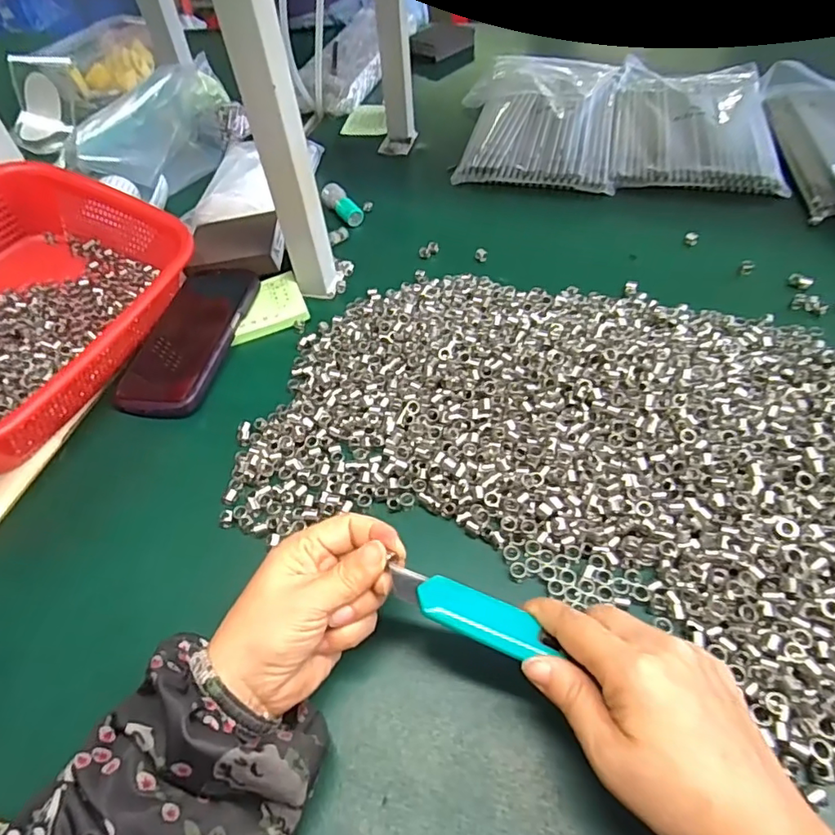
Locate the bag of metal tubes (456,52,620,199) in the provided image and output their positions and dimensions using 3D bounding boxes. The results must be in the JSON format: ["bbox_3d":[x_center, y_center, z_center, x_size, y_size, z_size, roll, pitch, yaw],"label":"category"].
[{"bbox_3d":[0.157,-0.400,0.723,0.200,0.035,0.331,8,52,12],"label":"bag of metal tubes"}]

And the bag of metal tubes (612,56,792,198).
[{"bbox_3d":[0.351,-0.392,0.702,0.183,0.035,0.341,9,52,12],"label":"bag of metal tubes"}]

